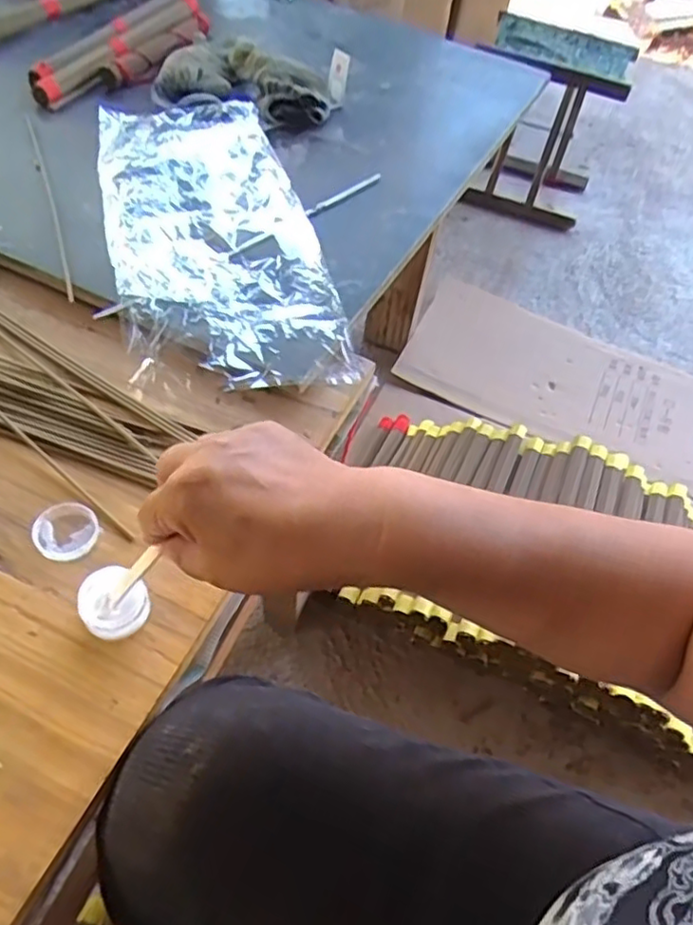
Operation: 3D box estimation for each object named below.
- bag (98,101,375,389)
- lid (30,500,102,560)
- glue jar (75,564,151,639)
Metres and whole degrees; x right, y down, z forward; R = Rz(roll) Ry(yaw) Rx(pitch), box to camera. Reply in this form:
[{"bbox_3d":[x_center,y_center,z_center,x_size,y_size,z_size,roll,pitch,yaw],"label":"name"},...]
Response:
[{"bbox_3d":[-0.122,-0.213,0.578,0.170,0.031,0.386,-13,55,-17],"label":"bag"},{"bbox_3d":[-0.175,0.043,0.412,0.039,0.006,0.039,4,52,-5],"label":"lid"},{"bbox_3d":[-0.133,0.081,0.378,0.038,0.021,0.037,4,52,-5],"label":"glue jar"}]

